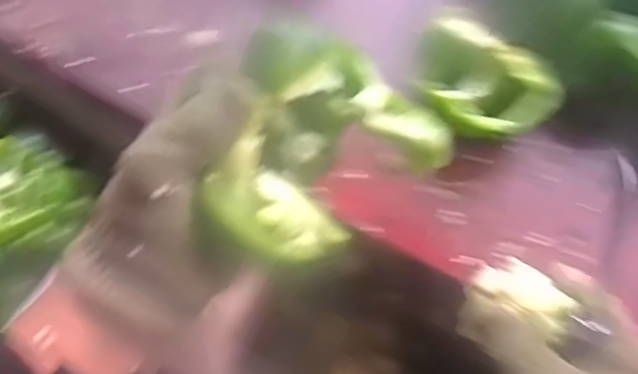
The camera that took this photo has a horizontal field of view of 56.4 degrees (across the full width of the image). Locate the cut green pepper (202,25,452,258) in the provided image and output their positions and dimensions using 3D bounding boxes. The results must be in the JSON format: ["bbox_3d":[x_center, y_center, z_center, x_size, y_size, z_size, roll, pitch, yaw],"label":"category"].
[{"bbox_3d":[0.008,-0.011,0.276,0.095,0.061,0.096,15,65,7],"label":"cut green pepper"}]

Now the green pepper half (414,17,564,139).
[{"bbox_3d":[0.126,-0.078,0.461,0.106,0.036,0.071,32,102,12],"label":"green pepper half"}]

